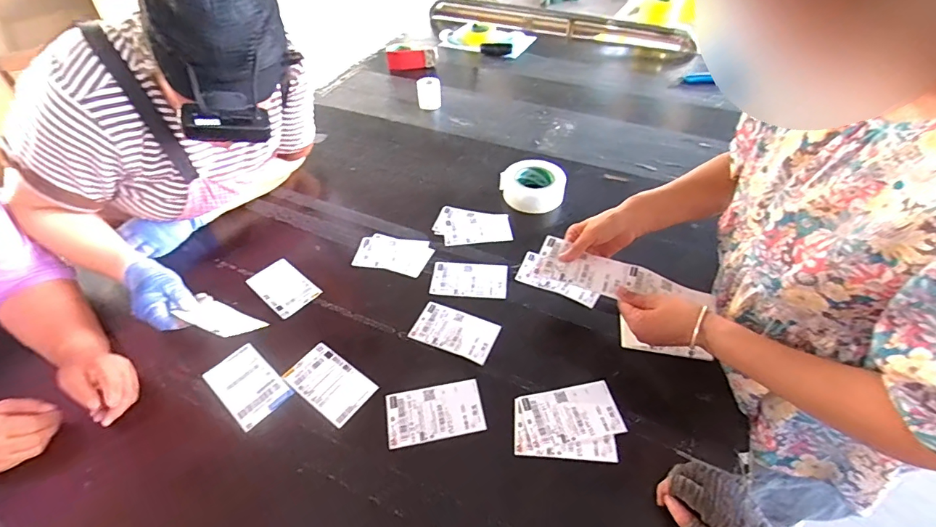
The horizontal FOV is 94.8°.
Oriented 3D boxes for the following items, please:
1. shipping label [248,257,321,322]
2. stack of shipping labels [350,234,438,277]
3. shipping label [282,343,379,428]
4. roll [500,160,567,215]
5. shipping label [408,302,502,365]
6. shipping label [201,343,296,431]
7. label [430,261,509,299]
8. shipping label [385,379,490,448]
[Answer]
[{"bbox_3d":[-0.353,0.044,0.828,0.138,0.004,0.086,35,56,26],"label":"shipping label"},{"bbox_3d":[-0.154,-0.022,0.903,0.156,0.007,0.108,11,46,11],"label":"stack of shipping labels"},{"bbox_3d":[-0.218,0.187,0.680,0.137,0.006,0.081,28,51,26],"label":"shipping label"},{"bbox_3d":[0.161,-0.195,1.077,0.158,0.066,0.158,0,45,0],"label":"roll"},{"bbox_3d":[-0.023,0.119,0.754,0.141,0.005,0.087,18,52,19],"label":"shipping label"},{"bbox_3d":[-0.347,0.189,0.679,0.137,0.004,0.082,33,54,26],"label":"shipping label"},{"bbox_3d":[0.003,0.032,0.844,0.146,0.005,0.087,5,48,3],"label":"label"},{"bbox_3d":[-0.049,0.223,0.647,0.142,0.004,0.084,-8,45,-8],"label":"shipping label"}]

